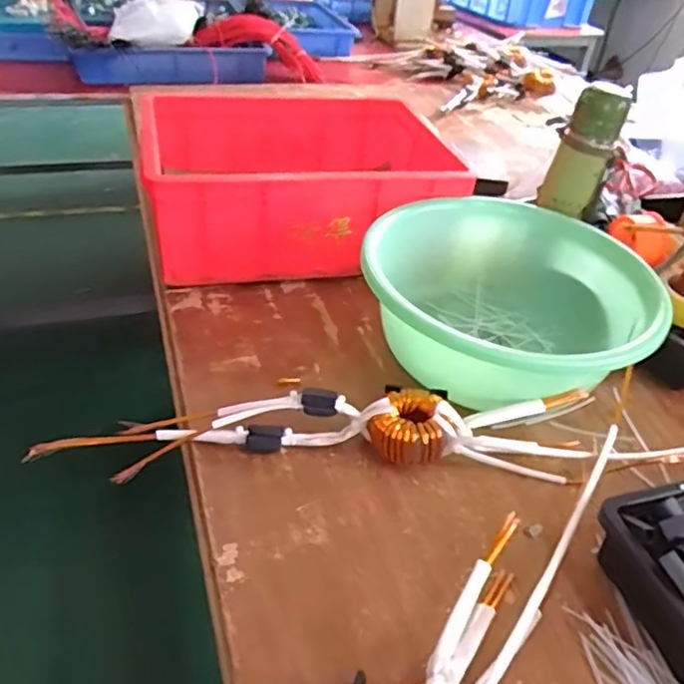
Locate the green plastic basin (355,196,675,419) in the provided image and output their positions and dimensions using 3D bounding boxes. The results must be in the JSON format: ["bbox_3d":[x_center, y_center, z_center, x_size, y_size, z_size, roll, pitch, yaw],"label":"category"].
[{"bbox_3d":[0.185,-0.045,0.682,0.298,0.114,0.298,4,38,-3],"label":"green plastic basin"}]

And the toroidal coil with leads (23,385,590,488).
[{"bbox_3d":[-0.014,0.081,0.555,0.523,0.049,0.095,0,38,-9],"label":"toroidal coil with leads"}]

